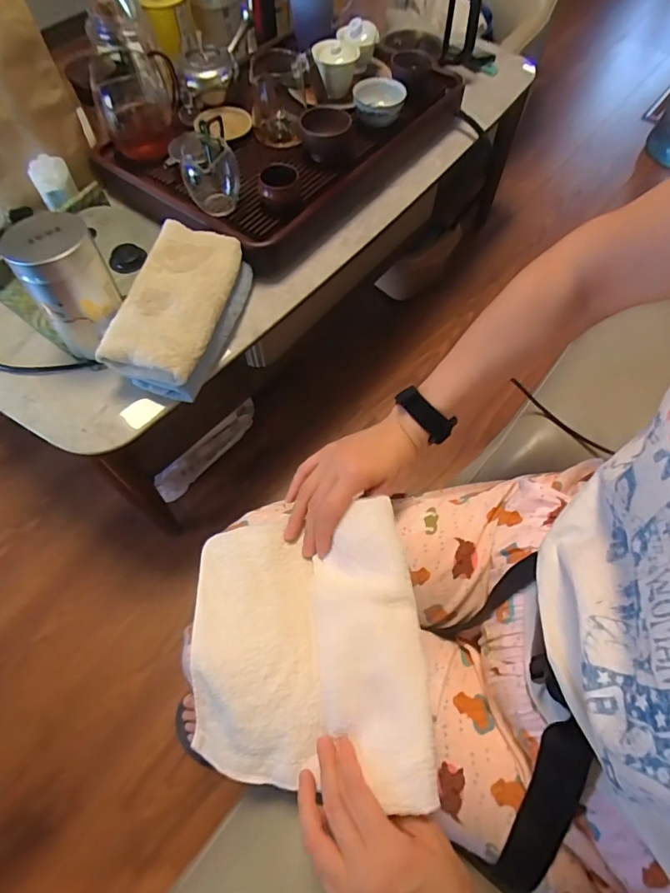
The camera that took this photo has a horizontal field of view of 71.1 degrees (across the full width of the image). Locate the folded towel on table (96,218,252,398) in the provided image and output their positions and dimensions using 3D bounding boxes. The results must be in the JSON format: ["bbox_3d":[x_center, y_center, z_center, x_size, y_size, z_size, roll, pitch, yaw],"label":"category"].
[{"bbox_3d":[-0.206,-0.187,0.637,0.116,0.078,0.232,13,63,6],"label":"folded towel on table"}]

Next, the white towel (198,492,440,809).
[{"bbox_3d":[-0.027,0.162,0.396,0.186,0.068,0.212,-2,64,-1],"label":"white towel"}]

